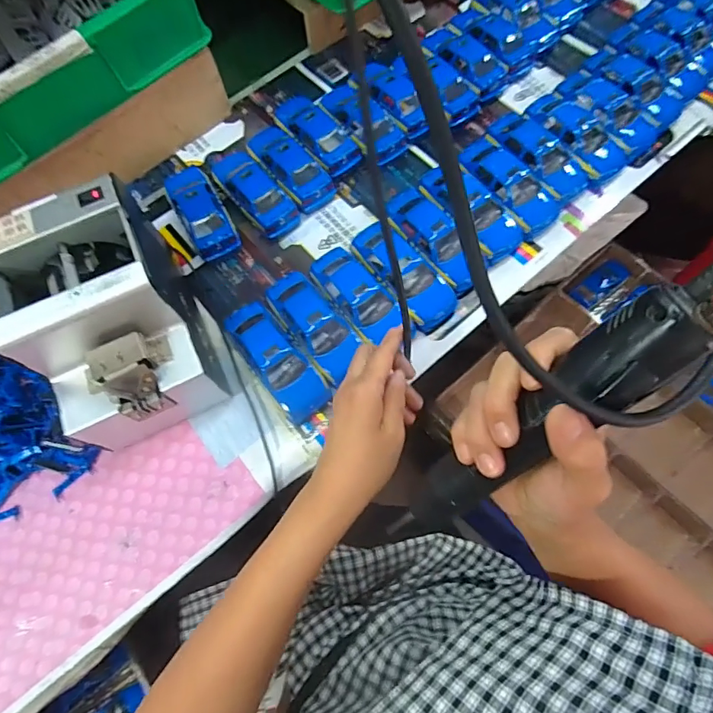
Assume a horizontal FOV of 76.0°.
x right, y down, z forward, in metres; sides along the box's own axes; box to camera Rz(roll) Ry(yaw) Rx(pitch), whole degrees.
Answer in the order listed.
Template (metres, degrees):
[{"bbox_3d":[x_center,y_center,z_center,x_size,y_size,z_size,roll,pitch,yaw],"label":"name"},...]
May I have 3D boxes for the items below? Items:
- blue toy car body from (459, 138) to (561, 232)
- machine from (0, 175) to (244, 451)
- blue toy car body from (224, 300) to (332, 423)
[{"bbox_3d":[0.166,-0.193,0.505,0.054,0.034,0.122,-39,72,-14],"label":"blue toy car body"},{"bbox_3d":[-0.215,-0.029,0.412,0.142,0.151,0.172,-25,69,-9],"label":"machine"},{"bbox_3d":[-0.078,0.001,0.450,0.047,0.031,0.127,-34,70,-12],"label":"blue toy car body"}]

